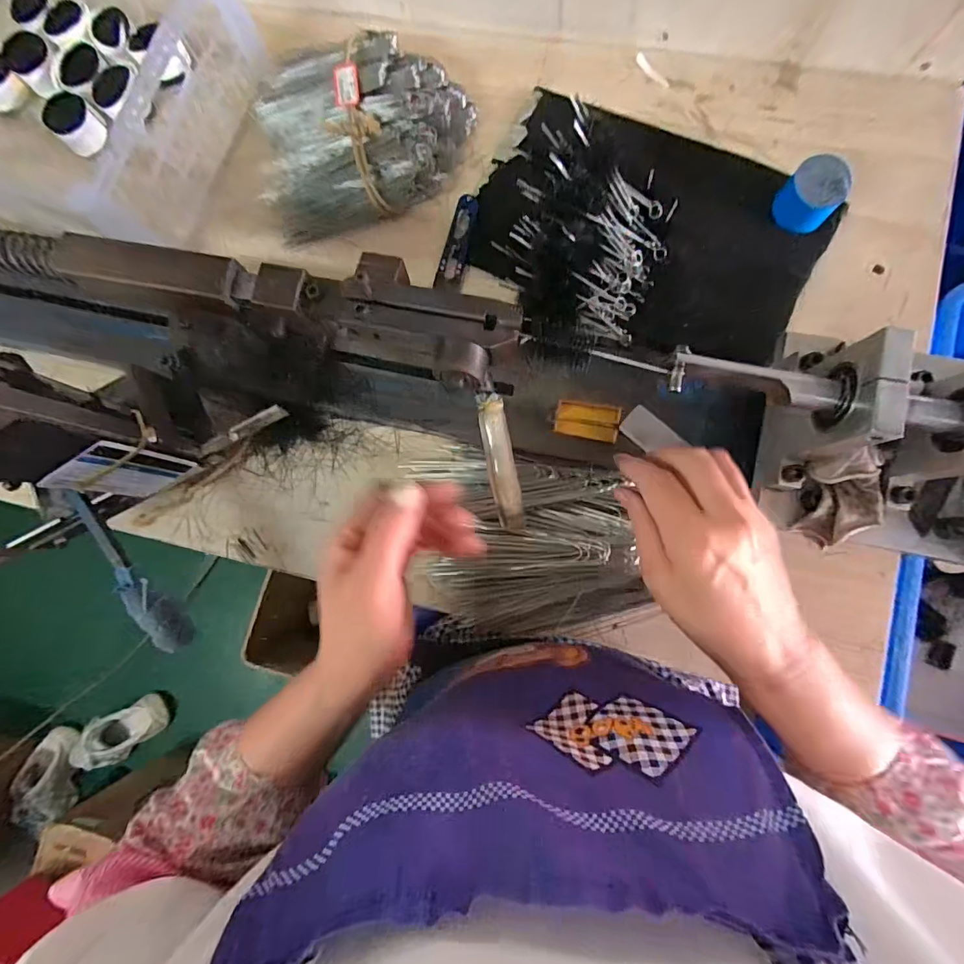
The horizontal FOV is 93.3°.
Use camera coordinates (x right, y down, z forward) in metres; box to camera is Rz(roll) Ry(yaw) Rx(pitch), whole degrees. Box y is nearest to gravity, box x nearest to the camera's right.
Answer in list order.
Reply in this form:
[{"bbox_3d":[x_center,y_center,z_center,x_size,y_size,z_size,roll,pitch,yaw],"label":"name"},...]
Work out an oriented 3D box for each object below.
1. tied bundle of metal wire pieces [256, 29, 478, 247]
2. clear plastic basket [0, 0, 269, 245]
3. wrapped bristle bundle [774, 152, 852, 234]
[{"bbox_3d":[-0.119,-0.345,0.447,0.214,0.059,0.157,-23,82,2],"label":"tied bundle of metal wire pieces"},{"bbox_3d":[-0.441,-0.404,0.450,0.370,0.117,0.282,16,85,7],"label":"clear plastic basket"},{"bbox_3d":[0.297,-0.259,0.409,0.051,0.039,0.046,44,89,8],"label":"wrapped bristle bundle"}]

